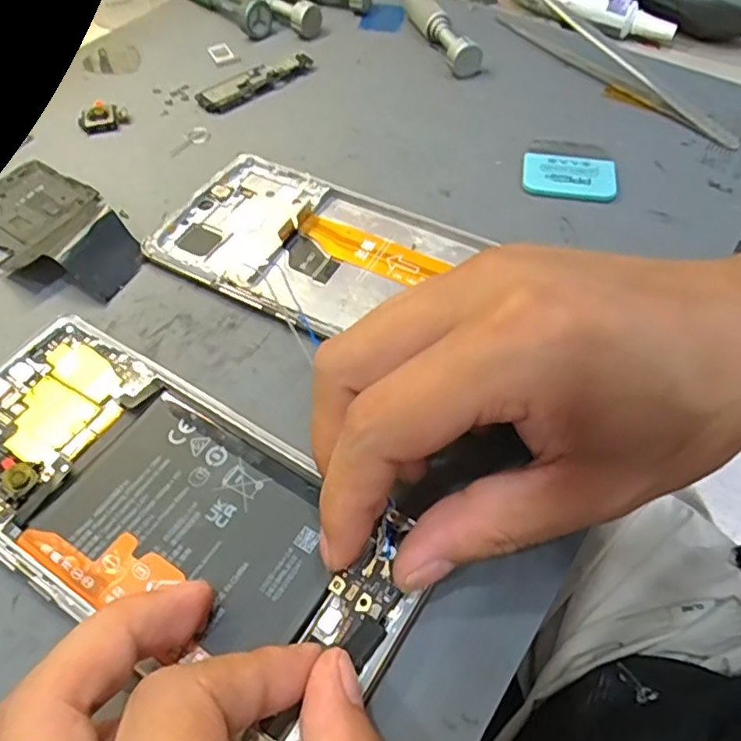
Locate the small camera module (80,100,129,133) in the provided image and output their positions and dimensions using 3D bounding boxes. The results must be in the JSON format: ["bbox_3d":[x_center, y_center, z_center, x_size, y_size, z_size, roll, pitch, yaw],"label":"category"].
[{"bbox_3d":[-0.131,-0.126,0.296,0.024,0.008,0.015,-24,59,-16],"label":"small camera module"}]

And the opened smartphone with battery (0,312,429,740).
[{"bbox_3d":[-0.062,0.036,0.179,0.157,0.006,0.071,23,59,17],"label":"opened smartphone with battery"}]

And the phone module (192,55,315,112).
[{"bbox_3d":[-0.059,-0.151,0.315,0.065,0.006,0.017,-35,63,-22],"label":"phone module"}]

